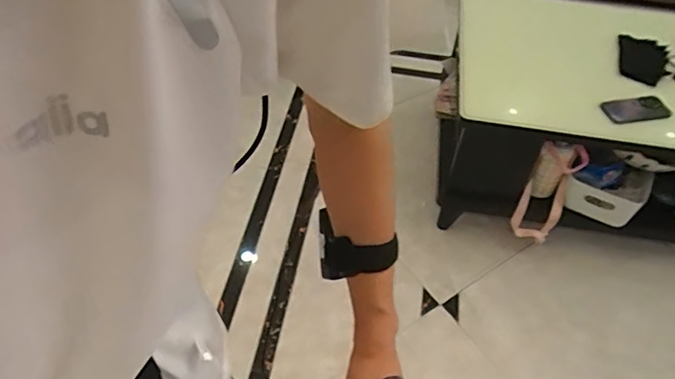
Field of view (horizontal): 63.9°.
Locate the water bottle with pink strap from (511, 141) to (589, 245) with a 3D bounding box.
[{"bbox_3d":[0.578,0.004,1.491,0.111,0.305,0.114,28,52,21],"label":"water bottle with pink strap"}]

